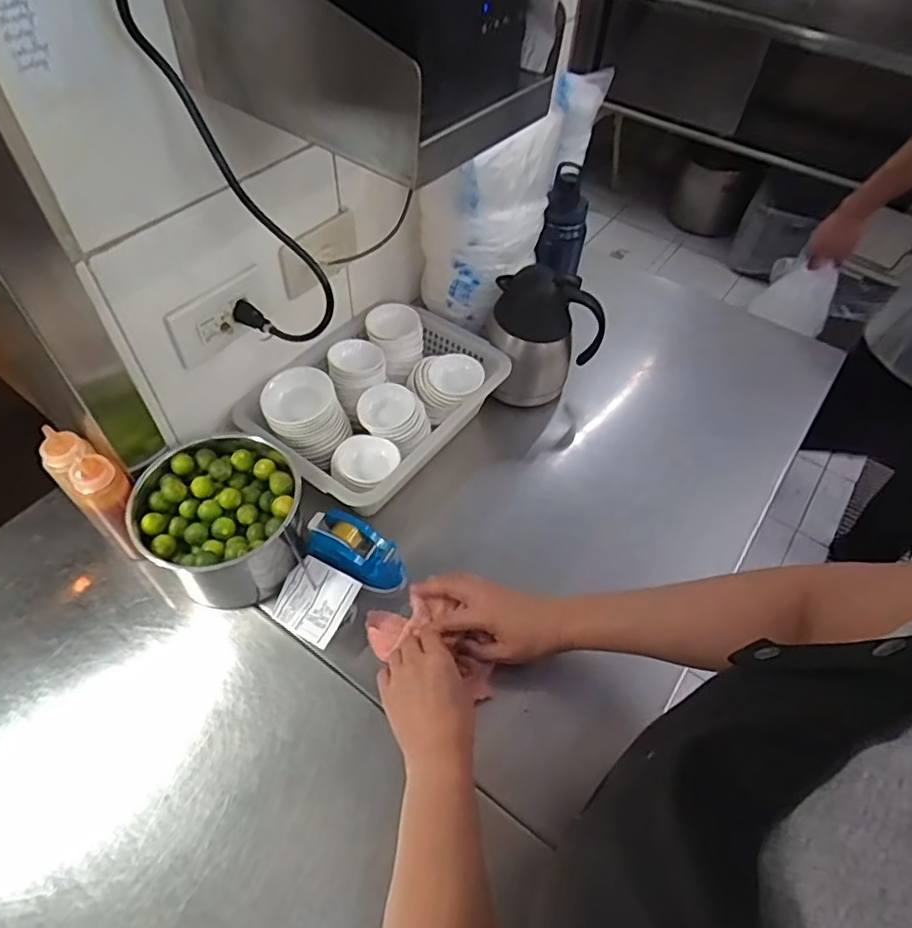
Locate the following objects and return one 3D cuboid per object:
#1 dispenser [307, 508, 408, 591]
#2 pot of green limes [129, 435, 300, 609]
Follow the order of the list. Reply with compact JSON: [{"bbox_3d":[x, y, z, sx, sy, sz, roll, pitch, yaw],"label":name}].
[{"bbox_3d":[-0.114,0.099,0.692,0.125,0.050,0.060,33,57,6],"label":"dispenser"},{"bbox_3d":[-0.263,0.067,0.695,0.171,0.116,0.169,1,52,-2],"label":"pot of green limes"}]

